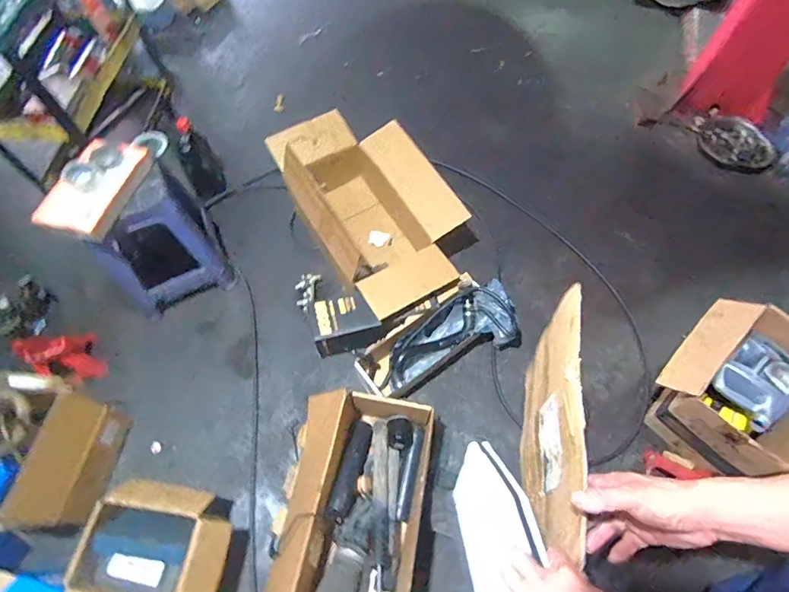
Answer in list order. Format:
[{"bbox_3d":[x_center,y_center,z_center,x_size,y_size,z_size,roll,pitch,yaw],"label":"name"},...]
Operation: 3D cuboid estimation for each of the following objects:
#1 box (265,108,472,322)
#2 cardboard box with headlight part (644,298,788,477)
[{"bbox_3d":[-0.067,-0.334,1.670,0.531,0.309,0.868,-28,65,-15],"label":"box"},{"bbox_3d":[1.064,0.293,1.344,0.460,0.274,0.422,-38,68,-20],"label":"cardboard box with headlight part"}]

